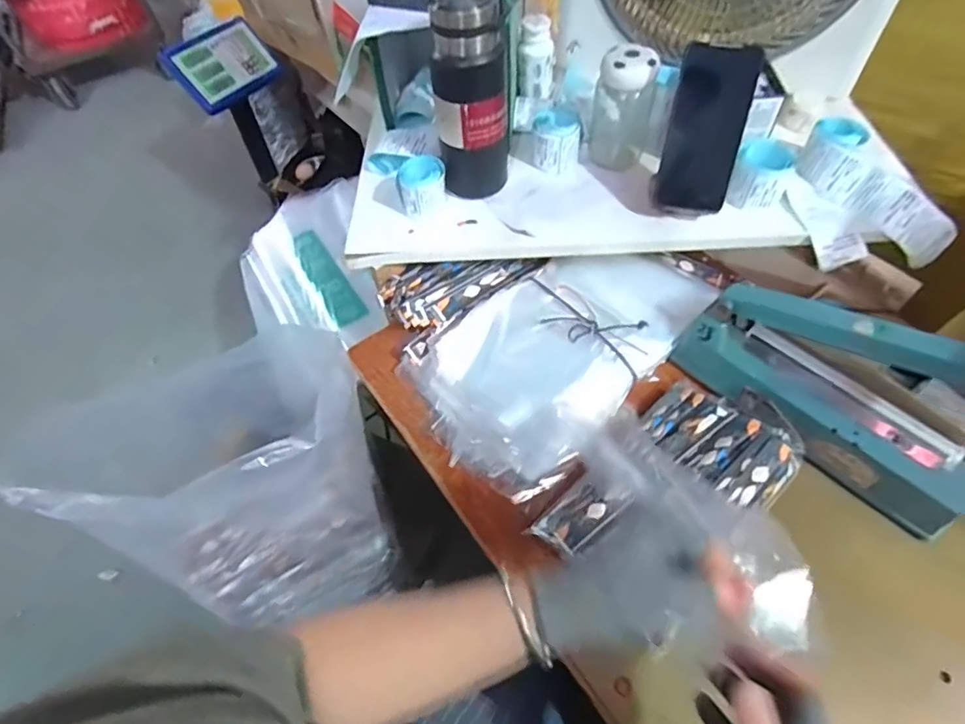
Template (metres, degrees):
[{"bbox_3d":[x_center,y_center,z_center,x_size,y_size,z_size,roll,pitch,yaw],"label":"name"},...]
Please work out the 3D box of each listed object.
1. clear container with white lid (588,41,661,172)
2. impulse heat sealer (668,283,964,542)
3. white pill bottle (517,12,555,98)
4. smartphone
[{"bbox_3d":[0.178,-0.318,0.645,0.081,0.140,0.076,15,58,13],"label":"clear container with white lid"},{"bbox_3d":[0.348,0.008,0.506,0.289,0.190,0.090,36,65,24],"label":"impulse heat sealer"},{"bbox_3d":[0.074,-0.416,0.715,0.049,0.098,0.040,2,56,4],"label":"white pill bottle"},{"bbox_3d":[0.242,-0.247,0.565,0.076,0.162,0.008,12,31,12],"label":"smartphone"}]

